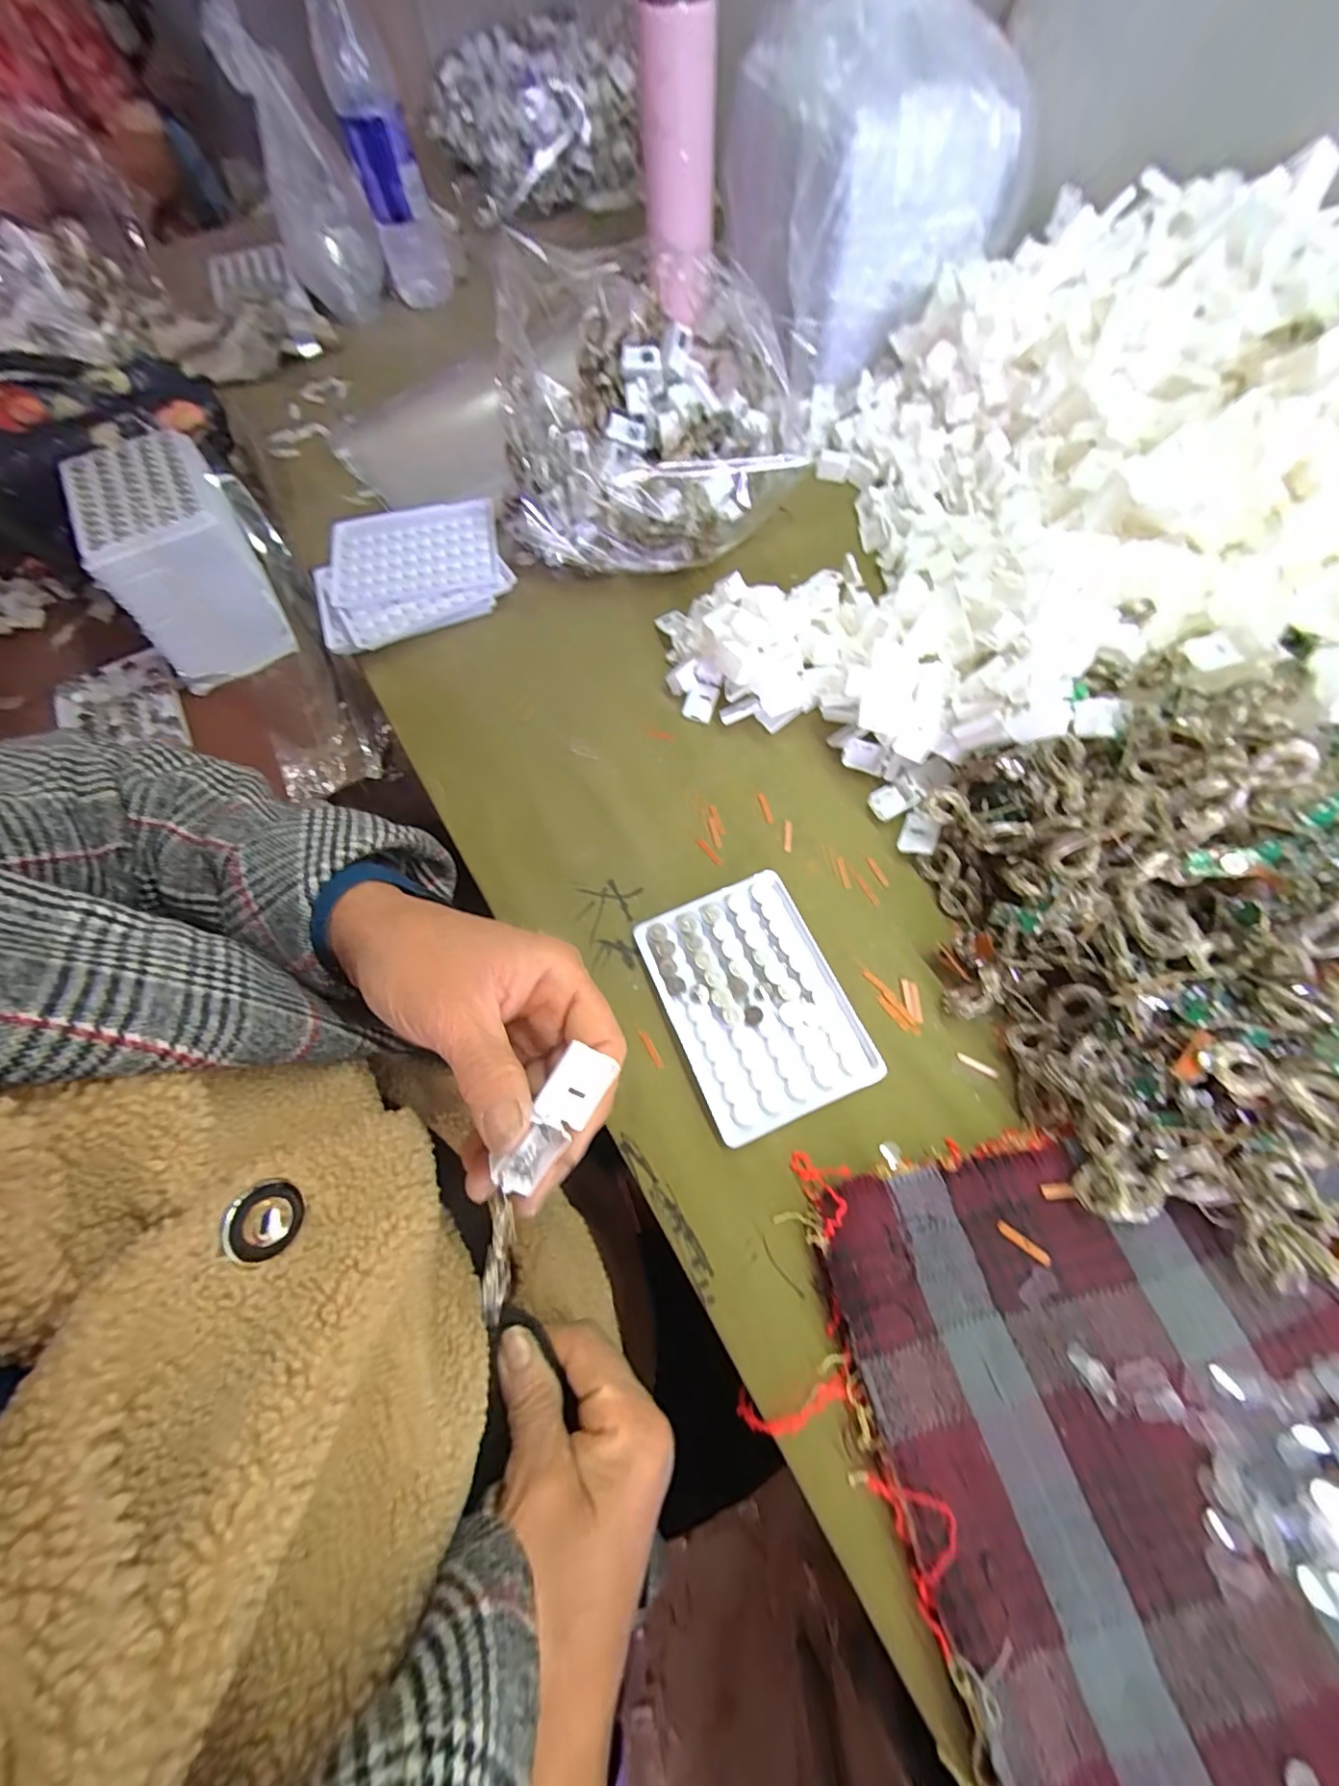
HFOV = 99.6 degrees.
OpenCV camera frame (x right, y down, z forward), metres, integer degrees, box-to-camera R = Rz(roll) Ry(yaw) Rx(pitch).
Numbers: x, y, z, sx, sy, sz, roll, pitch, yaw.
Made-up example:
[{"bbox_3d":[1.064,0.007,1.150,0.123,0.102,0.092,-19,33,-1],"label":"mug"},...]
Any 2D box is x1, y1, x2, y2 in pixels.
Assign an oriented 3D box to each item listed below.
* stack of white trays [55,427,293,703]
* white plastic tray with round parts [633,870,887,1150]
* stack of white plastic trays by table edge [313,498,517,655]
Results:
[{"bbox_3d":[-0.391,-0.267,0.462,0.103,0.113,0.145,-28,69,-9],"label":"stack of white trays"},{"bbox_3d":[0.047,0.058,0.316,0.094,0.010,0.129,-23,68,-7],"label":"white plastic tray with round parts"},{"bbox_3d":[-0.206,-0.254,0.451,0.149,0.032,0.116,-20,68,-6],"label":"stack of white plastic trays by table edge"}]

